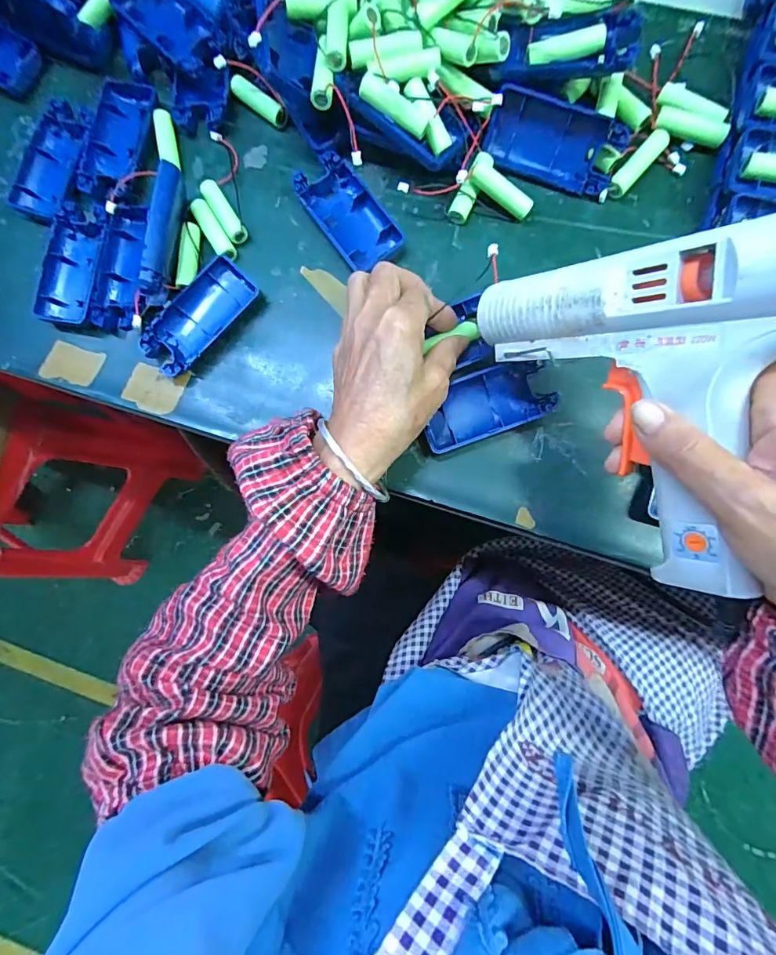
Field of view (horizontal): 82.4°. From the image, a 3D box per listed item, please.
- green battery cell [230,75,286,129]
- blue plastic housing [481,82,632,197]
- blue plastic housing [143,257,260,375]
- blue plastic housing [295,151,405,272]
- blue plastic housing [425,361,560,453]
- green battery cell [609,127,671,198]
[{"bbox_3d":[-0.097,-0.290,0.341,0.048,0.015,0.015,35,90,7],"label":"green battery cell"},{"bbox_3d":[0.119,-0.241,0.318,0.092,0.047,0.021,24,48,9],"label":"blue plastic housing"},{"bbox_3d":[-0.141,-0.120,0.334,0.042,0.019,0.092,42,91,7],"label":"blue plastic housing"},{"bbox_3d":[-0.029,-0.195,0.330,0.045,0.014,0.089,-37,83,2],"label":"blue plastic housing"},{"bbox_3d":[0.069,-0.053,0.315,0.091,0.012,0.046,-21,84,4],"label":"blue plastic housing"},{"bbox_3d":[0.181,-0.226,0.321,0.014,0.013,0.052,43,91,7],"label":"green battery cell"}]

